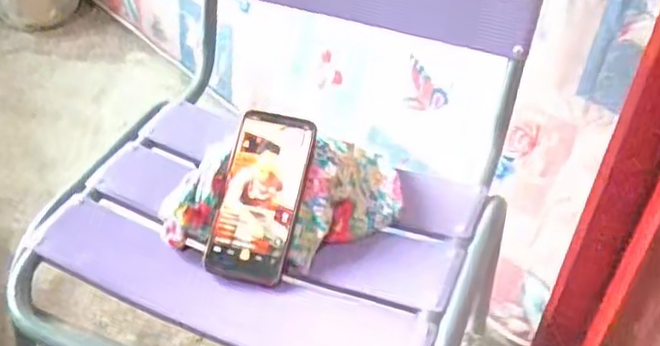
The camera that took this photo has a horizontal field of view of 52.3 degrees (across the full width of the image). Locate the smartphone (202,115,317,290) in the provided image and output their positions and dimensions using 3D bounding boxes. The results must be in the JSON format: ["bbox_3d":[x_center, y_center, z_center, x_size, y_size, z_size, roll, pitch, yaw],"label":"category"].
[{"bbox_3d":[-0.066,0.021,0.647,0.074,0.012,0.165,11,74,10],"label":"smartphone"}]

